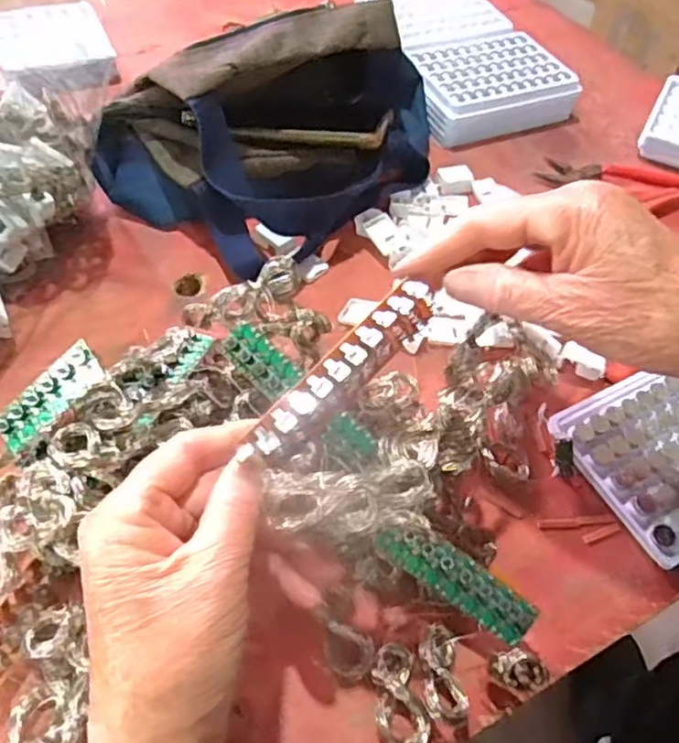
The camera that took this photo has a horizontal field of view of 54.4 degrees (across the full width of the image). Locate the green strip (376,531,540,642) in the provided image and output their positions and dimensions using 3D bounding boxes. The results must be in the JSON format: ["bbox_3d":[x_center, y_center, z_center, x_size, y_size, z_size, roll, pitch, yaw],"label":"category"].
[{"bbox_3d":[0.052,0.091,0.293,0.072,0.004,0.020,35,94,8],"label":"green strip"}]

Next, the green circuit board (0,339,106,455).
[{"bbox_3d":[-0.133,0.012,0.302,0.058,0.004,0.021,-37,87,9],"label":"green circuit board"}]

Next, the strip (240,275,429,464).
[{"bbox_3d":[0.001,-0.002,0.274,0.018,0.011,0.100,40,74,23],"label":"strip"}]

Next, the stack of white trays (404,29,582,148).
[{"bbox_3d":[0.120,-0.241,0.555,0.130,0.031,0.100,-19,58,-16],"label":"stack of white trays"}]

